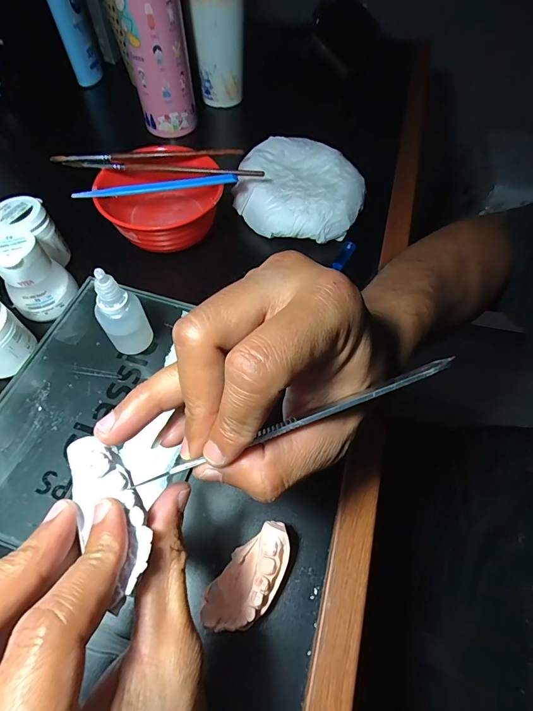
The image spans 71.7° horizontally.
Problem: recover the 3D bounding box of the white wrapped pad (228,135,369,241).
[{"bbox_3d":[0.033,-0.164,0.361,0.120,0.036,0.102,15,59,6],"label":"white wrapped pad"}]

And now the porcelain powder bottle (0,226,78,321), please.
[{"bbox_3d":[-0.185,-0.064,0.290,0.041,0.055,0.044,9,59,3],"label":"porcelain powder bottle"}]

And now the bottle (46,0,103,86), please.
[{"bbox_3d":[-0.243,-0.423,0.448,0.037,0.144,0.036,-13,60,-10],"label":"bottle"}]

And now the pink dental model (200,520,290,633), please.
[{"bbox_3d":[-0.008,0.125,0.208,0.030,0.024,0.059,34,63,17],"label":"pink dental model"}]

